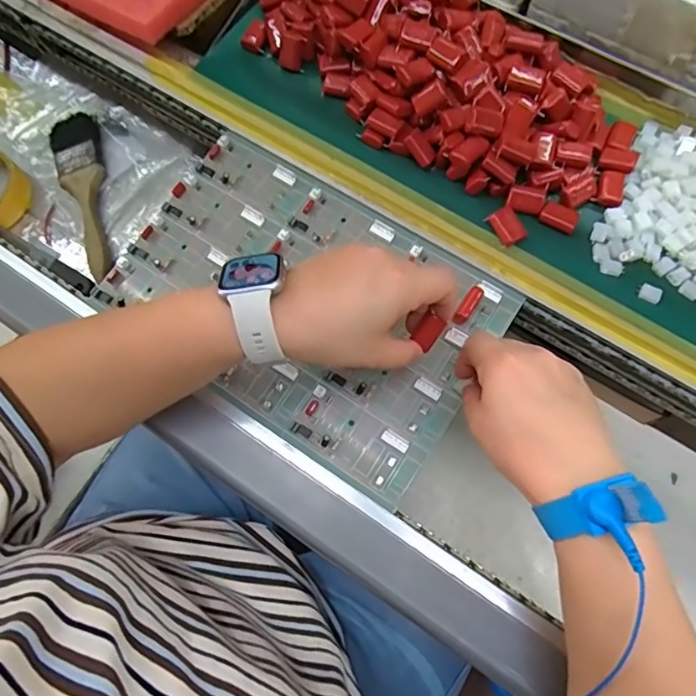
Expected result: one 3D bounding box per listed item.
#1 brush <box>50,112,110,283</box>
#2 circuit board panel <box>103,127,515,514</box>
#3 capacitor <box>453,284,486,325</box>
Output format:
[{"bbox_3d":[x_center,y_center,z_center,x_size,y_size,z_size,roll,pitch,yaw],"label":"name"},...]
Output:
[{"bbox_3d":[-0.265,-0.162,0.527,0.046,0.022,0.189,-22,74,-3],"label":"brush"},{"bbox_3d":[-0.036,-0.038,0.401,0.283,0.013,0.182,32,77,11],"label":"circuit board panel"},{"bbox_3d":[0.090,-0.031,0.385,0.010,0.014,0.030,32,78,11],"label":"capacitor"}]

